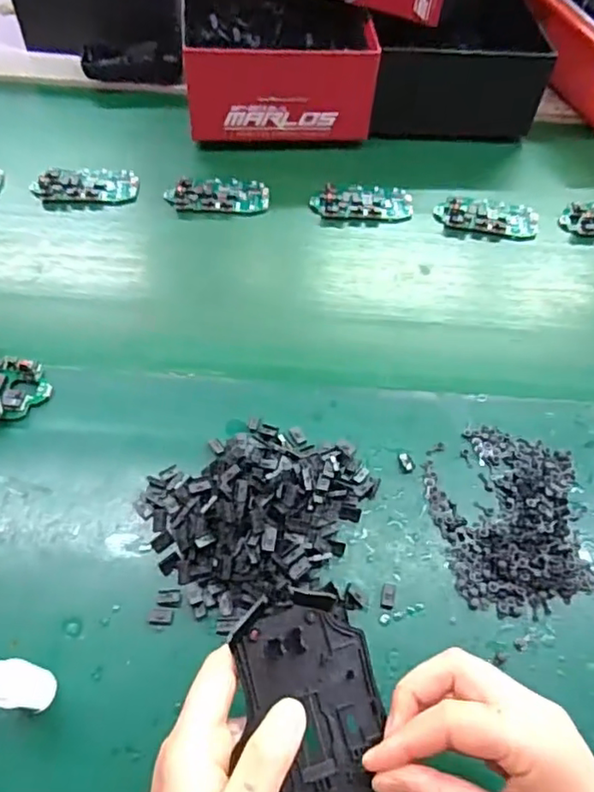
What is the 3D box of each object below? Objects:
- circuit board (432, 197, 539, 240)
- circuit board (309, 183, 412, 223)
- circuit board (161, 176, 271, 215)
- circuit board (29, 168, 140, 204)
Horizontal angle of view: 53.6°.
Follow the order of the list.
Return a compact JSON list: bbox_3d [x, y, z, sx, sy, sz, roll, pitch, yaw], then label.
[{"bbox_3d":[0.185,-0.176,0.572,0.099,0.009,0.046,5,56,0],"label":"circuit board"},{"bbox_3d":[0.065,-0.188,0.571,0.097,0.013,0.041,-5,57,-7],"label":"circuit board"},{"bbox_3d":[-0.076,-0.198,0.570,0.096,0.013,0.049,1,56,-3],"label":"circuit board"},{"bbox_3d":[-0.203,-0.206,0.569,0.094,0.014,0.042,-3,56,-6],"label":"circuit board"}]

